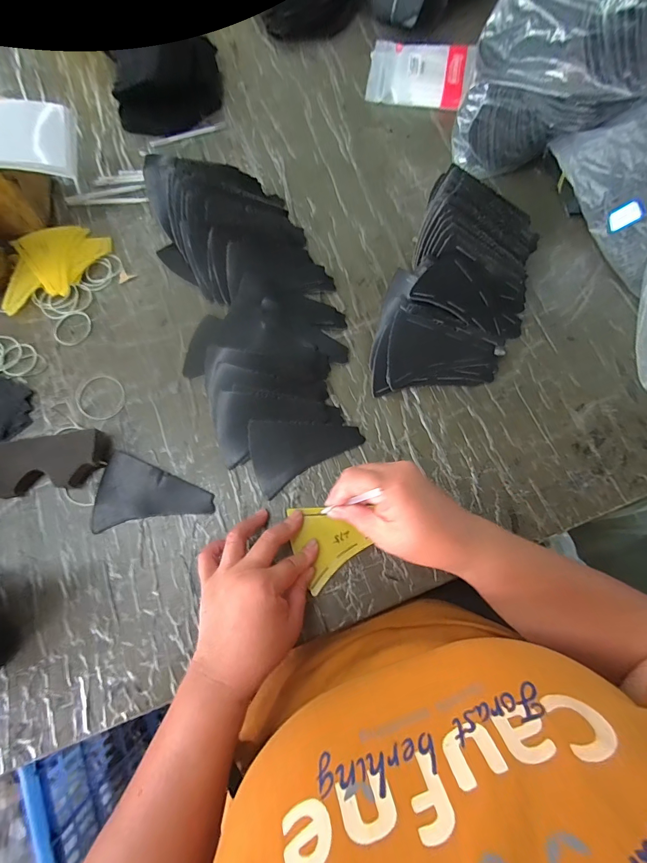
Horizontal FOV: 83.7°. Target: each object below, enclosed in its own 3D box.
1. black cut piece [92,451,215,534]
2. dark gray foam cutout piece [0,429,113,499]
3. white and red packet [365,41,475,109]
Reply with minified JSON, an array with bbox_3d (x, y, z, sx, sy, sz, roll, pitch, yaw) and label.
[{"bbox_3d":[-0.183,0.075,0.386,0.122,0.006,0.078,13,74,3],"label":"black cut piece"},{"bbox_3d":[-0.299,0.034,0.382,0.133,0.026,0.057,-9,75,-4],"label":"dark gray foam cutout piece"},{"bbox_3d":[0.147,-0.543,0.550,0.149,0.033,0.108,14,75,3],"label":"white and red packet"}]

